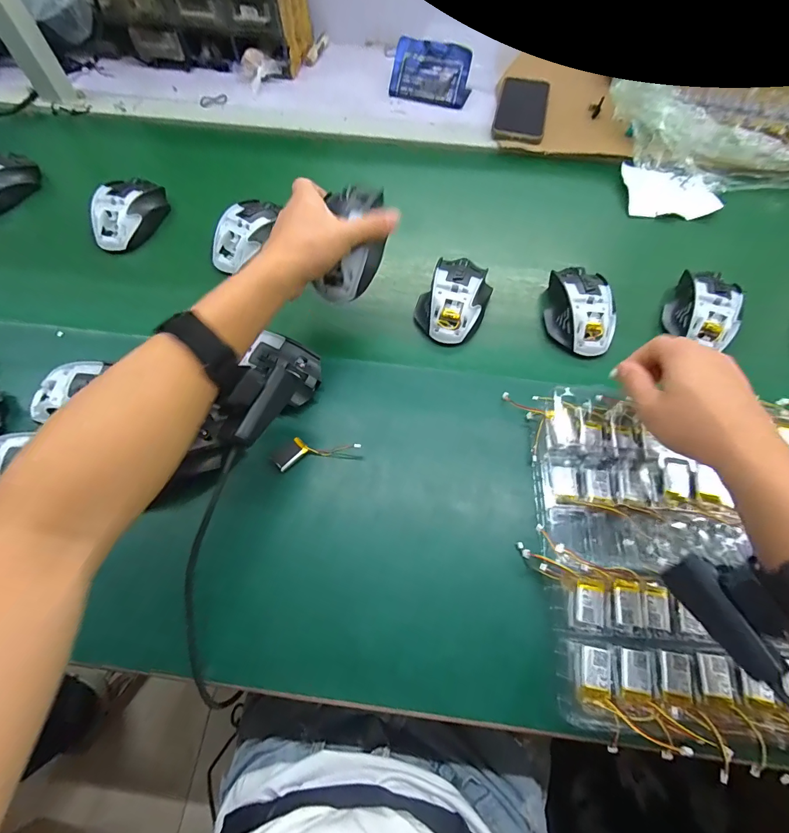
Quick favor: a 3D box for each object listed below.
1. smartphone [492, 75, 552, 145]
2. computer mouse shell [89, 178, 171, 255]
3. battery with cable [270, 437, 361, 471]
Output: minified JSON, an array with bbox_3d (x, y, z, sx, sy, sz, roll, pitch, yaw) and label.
[{"bbox_3d":[0.200,-0.480,0.624,0.076,0.009,0.161,14,65,5],"label":"smartphone"},{"bbox_3d":[-0.331,-0.256,0.501,0.063,0.041,0.111,19,66,8],"label":"computer mouse shell"},{"bbox_3d":[-0.076,0.029,0.382,0.080,0.012,0.025,-18,66,-8],"label":"battery with cable"}]

